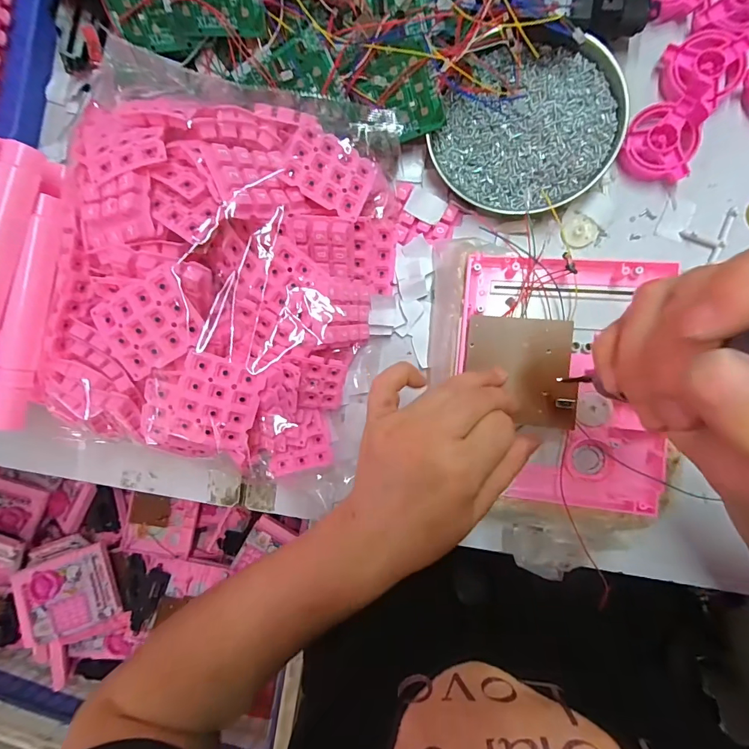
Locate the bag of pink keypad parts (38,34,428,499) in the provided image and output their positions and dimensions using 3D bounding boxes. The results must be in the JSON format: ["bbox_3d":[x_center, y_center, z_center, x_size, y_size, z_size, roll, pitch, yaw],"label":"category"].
[{"bbox_3d":[-0.086,-0.062,0.285,0.236,0.099,0.271,9,91,10],"label":"bag of pink keypad parts"}]

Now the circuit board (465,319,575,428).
[{"bbox_3d":[0.100,-0.002,0.277,0.070,0.004,0.071,4,90,14],"label":"circuit board"}]

